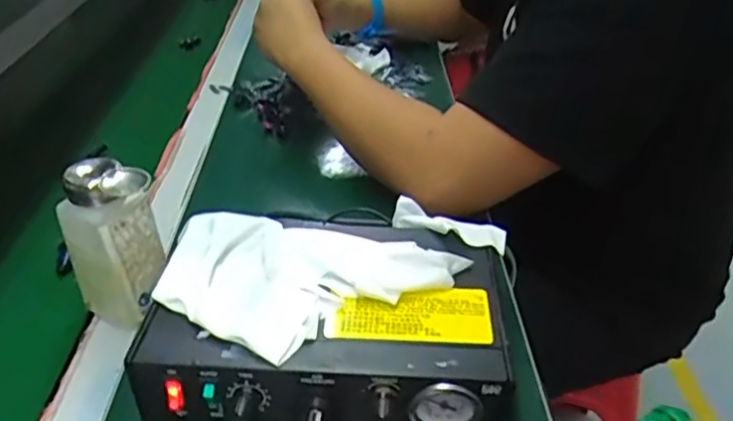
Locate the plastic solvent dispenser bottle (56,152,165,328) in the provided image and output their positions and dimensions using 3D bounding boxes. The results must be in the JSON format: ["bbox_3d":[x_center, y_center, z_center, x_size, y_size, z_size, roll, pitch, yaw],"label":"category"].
[{"bbox_3d":[-0.186,0.024,0.480,0.053,0.124,0.050,20,39,28],"label":"plastic solvent dispenser bottle"}]

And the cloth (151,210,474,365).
[{"bbox_3d":[-0.049,0.052,0.445,0.202,0.022,0.123,10,36,15],"label":"cloth"}]

